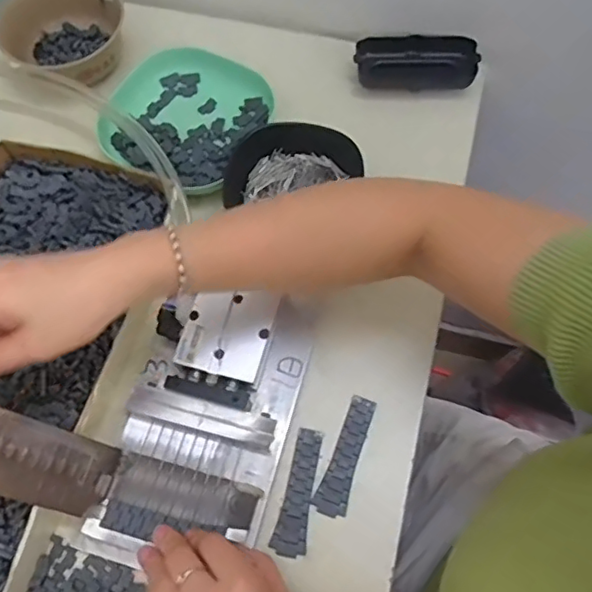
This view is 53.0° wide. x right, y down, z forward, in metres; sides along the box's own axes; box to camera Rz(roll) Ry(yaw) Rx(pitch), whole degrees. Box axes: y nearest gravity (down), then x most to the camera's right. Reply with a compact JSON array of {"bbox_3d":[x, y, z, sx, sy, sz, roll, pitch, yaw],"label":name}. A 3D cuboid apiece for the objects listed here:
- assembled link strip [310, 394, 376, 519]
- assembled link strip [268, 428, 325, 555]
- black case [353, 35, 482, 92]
[{"bbox_3d":[0.038,0.115,0.429,0.024,0.004,0.087,21,69,11],"label":"assembled link strip"},{"bbox_3d":[0.002,0.138,0.422,0.021,0.004,0.086,10,67,6],"label":"assembled link strip"},{"bbox_3d":[0.111,-0.213,0.549,0.113,0.037,0.045,9,66,21],"label":"black case"}]

